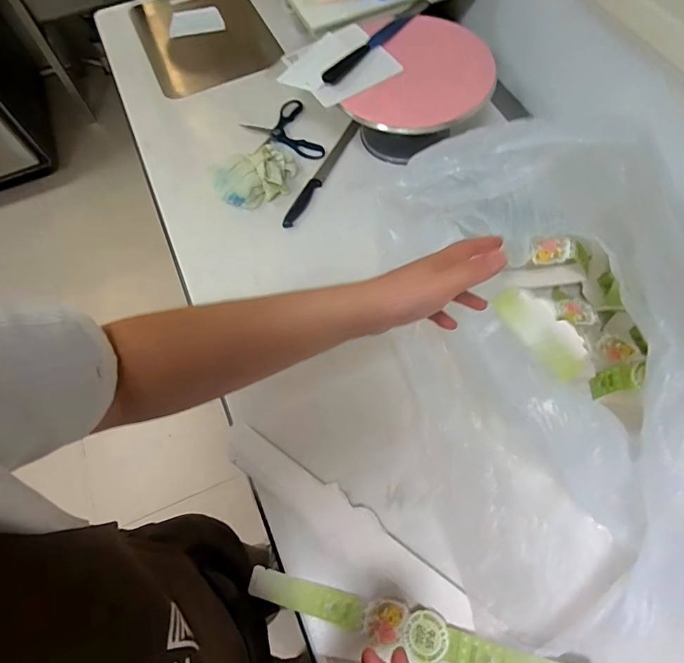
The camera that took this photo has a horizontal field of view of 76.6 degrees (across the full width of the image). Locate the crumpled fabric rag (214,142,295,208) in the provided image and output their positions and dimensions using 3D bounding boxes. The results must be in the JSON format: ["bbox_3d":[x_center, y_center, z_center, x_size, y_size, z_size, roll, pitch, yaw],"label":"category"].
[{"bbox_3d":[-0.165,-0.302,0.837,0.163,0.041,0.126,-38,69,-13],"label":"crumpled fabric rag"}]

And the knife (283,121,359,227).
[{"bbox_3d":[-0.039,-0.313,0.859,0.024,0.019,0.291,25,69,14],"label":"knife"}]

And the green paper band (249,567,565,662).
[{"bbox_3d":[0.082,0.359,0.517,0.404,0.012,0.053,7,73,12],"label":"green paper band"}]

